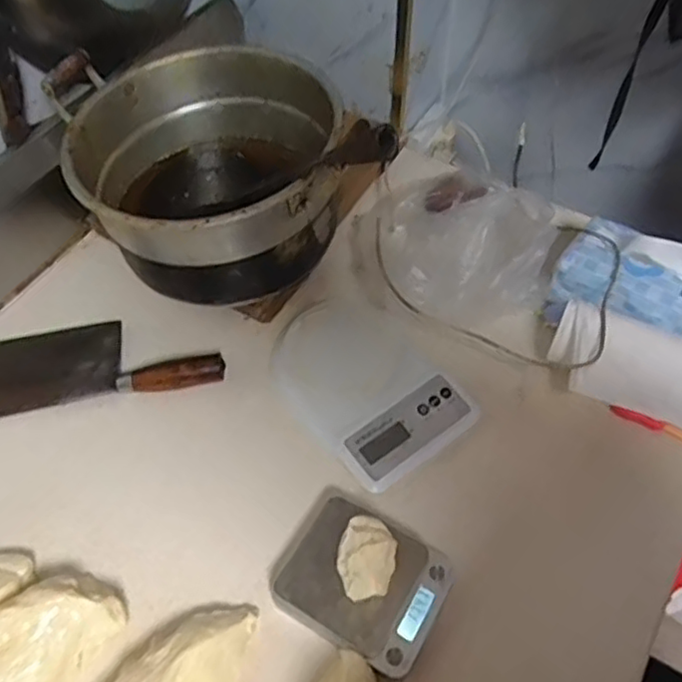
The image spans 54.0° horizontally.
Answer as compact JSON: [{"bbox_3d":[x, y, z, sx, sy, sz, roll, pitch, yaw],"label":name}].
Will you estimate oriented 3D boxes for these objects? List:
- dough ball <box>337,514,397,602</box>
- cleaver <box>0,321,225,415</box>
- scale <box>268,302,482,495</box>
[{"bbox_3d":[0.021,0.177,0.546,0.044,0.048,0.061,-5,56,-2],"label":"dough ball"},{"bbox_3d":[-0.276,0.019,0.701,0.292,0.030,0.101,-7,56,-7],"label":"cleaver"},{"bbox_3d":[0.023,0.049,0.679,0.145,0.039,0.202,-39,65,-25],"label":"scale"}]

